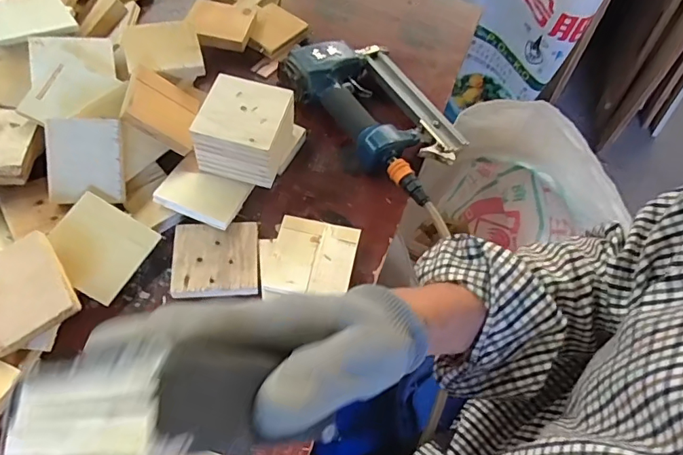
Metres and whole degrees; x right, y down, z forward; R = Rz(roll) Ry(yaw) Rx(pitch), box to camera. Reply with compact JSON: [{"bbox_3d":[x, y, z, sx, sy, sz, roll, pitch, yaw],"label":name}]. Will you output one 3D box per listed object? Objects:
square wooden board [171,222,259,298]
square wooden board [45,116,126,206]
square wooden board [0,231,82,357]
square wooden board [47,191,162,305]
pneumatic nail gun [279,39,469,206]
[{"bbox_3d":[-0.138,0.034,0.545,0.092,0.010,0.085,-1,58,-7],"label":"square wooden board"},{"bbox_3d":[-0.272,-0.072,0.533,0.073,0.013,0.088,-2,98,-26],"label":"square wooden board"},{"bbox_3d":[-0.303,0.061,0.467,0.083,0.009,0.092,-32,75,-15],"label":"square wooden board"},{"bbox_3d":[-0.254,0.020,0.521,0.088,0.006,0.088,36,71,-9],"label":"square wooden board"},{"bbox_3d":[0.058,-0.158,0.657,0.165,0.067,0.258,-37,68,-25],"label":"pneumatic nail gun"}]

